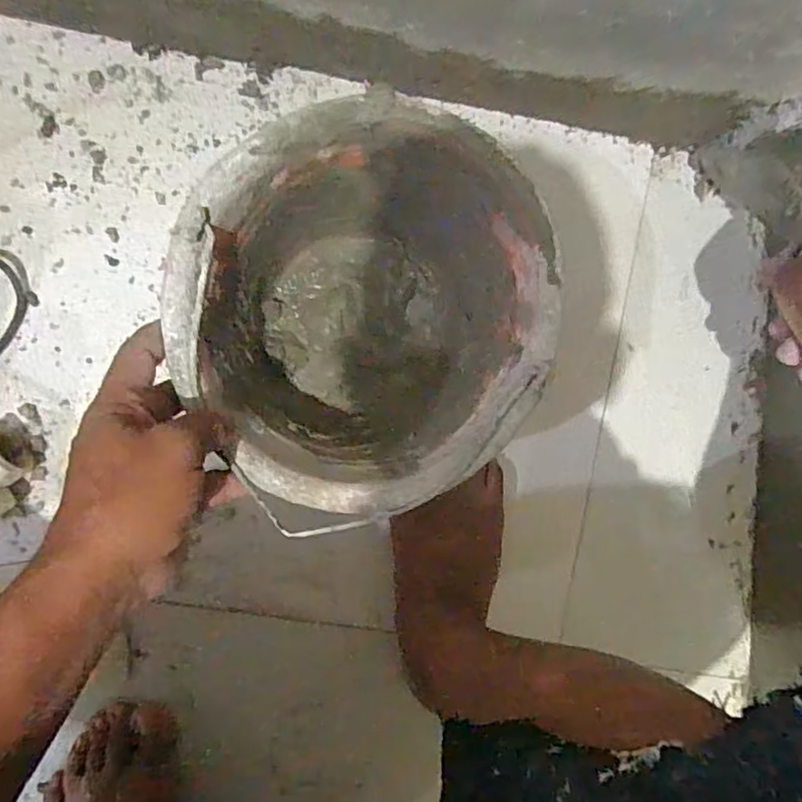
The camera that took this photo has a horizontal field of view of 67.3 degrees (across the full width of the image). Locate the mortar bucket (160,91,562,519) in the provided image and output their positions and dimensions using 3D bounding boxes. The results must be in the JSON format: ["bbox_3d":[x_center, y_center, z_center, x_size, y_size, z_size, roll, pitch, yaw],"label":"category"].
[{"bbox_3d":[-0.024,-0.061,0.445,0.241,0.161,0.230,0,93,-8],"label":"mortar bucket"}]

